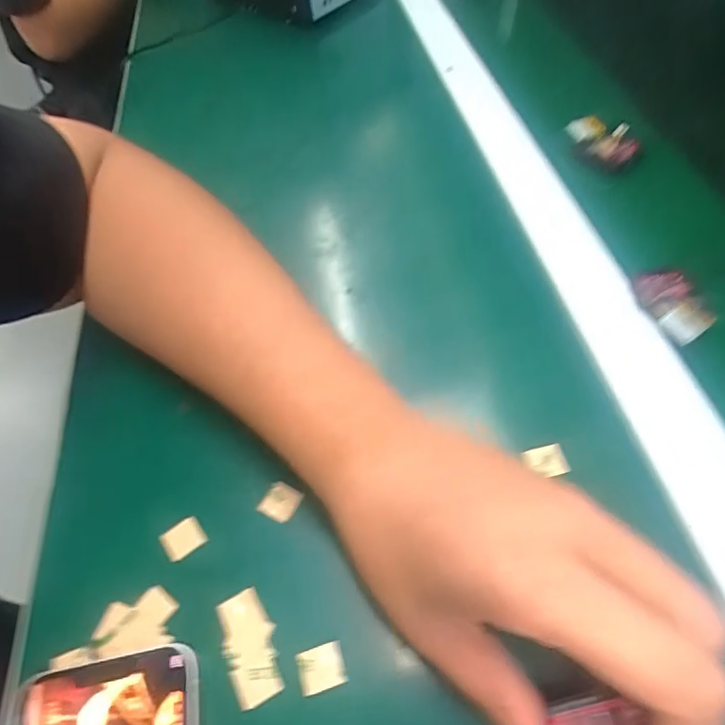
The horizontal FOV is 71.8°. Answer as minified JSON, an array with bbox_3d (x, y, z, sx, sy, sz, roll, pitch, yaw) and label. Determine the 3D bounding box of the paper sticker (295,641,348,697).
[{"bbox_3d":[-0.017,0.124,0.202,0.019,0.004,0.015,-15,56,-5],"label":"paper sticker"}]

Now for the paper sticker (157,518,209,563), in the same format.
[{"bbox_3d":[-0.085,0.083,0.236,0.018,0.004,0.016,-34,60,-17],"label":"paper sticker"}]

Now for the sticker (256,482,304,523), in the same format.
[{"bbox_3d":[-0.040,0.067,0.242,0.017,0.004,0.017,23,61,19],"label":"sticker"}]

